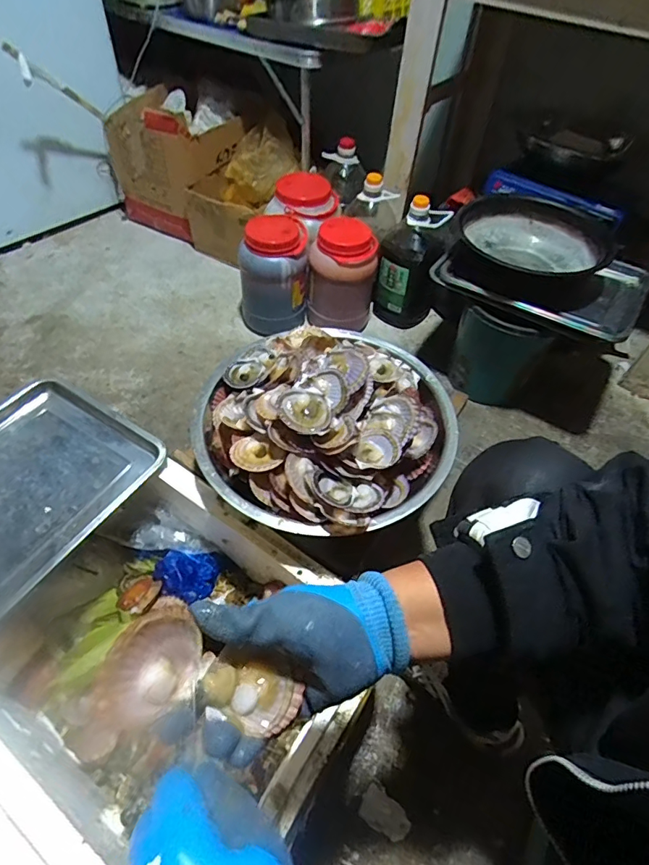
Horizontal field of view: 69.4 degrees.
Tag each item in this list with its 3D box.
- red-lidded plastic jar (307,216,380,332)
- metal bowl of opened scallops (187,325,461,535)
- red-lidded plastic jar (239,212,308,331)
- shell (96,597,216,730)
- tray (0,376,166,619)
[{"bbox_3d":[0.043,-0.401,1.246,0.169,0.267,0.169,2,52,-2],"label":"red-lidded plastic jar"},{"bbox_3d":[0.002,-0.024,0.667,0.356,0.123,0.345,2,52,-2],"label":"metal bowl of opened scallops"},{"bbox_3d":[-0.135,-0.405,1.231,0.180,0.270,0.145,0,52,-4],"label":"red-lidded plastic jar"},{"bbox_3d":[-0.109,0.149,0.301,0.010,0.064,0.069,-2,34,48],"label":"shell"},{"bbox_3d":[-0.462,0.091,0.659,0.309,0.035,0.385,30,56,19],"label":"tray"}]

